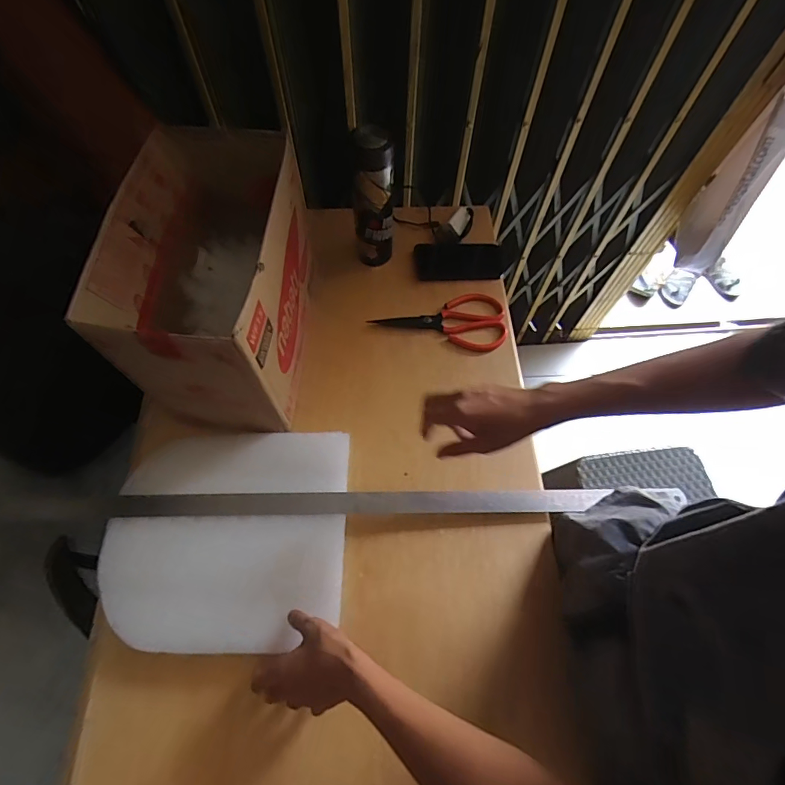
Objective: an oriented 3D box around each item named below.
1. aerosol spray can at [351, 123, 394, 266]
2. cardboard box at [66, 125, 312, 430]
[{"bbox_3d":[-0.029,-0.303,0.701,0.067,0.229,0.050,-6,64,-4],"label":"aerosol spray can"},{"bbox_3d":[-0.222,-0.143,0.593,0.181,0.236,0.316,4,64,1],"label":"cardboard box"}]

